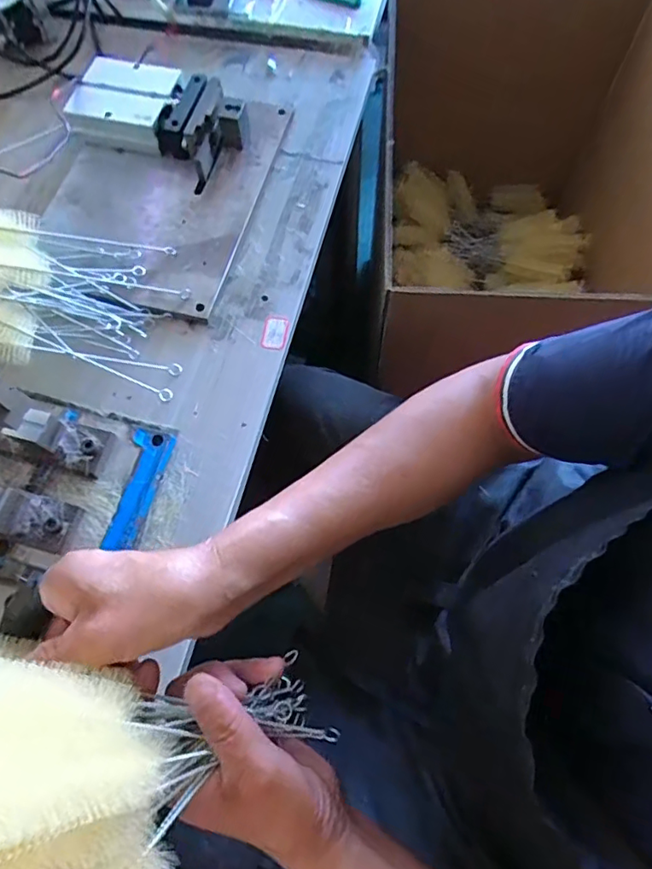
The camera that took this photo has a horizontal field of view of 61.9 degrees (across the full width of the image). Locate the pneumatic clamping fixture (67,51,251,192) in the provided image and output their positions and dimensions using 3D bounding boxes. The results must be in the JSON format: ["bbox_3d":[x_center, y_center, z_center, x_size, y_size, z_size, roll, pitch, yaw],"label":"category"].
[{"bbox_3d":[-0.195,-0.372,0.635,0.204,0.047,0.124,25,69,11],"label":"pneumatic clamping fixture"}]

